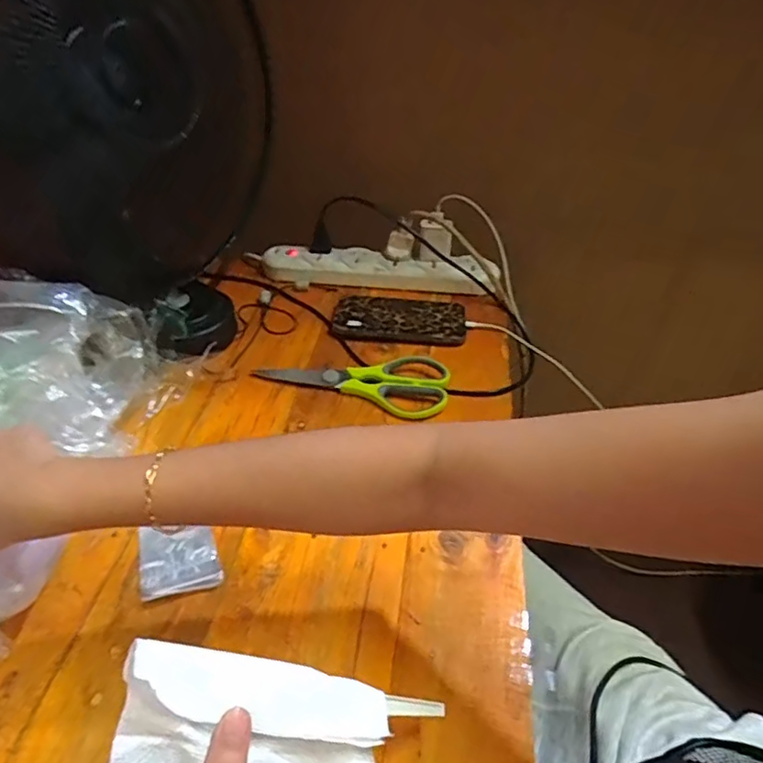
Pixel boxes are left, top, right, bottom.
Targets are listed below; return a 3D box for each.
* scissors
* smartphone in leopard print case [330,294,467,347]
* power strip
[{"bbox_3d":[-0.026,-0.009,0.586,0.193,0.013,0.077,13,42,14],"label":"scissors"},{"bbox_3d":[0.021,-0.077,0.666,0.150,0.013,0.085,2,41,2],"label":"smartphone in leopard print case"},{"bbox_3d":[-0.003,-0.146,0.727,0.298,0.039,0.053,4,39,4],"label":"power strip"}]

